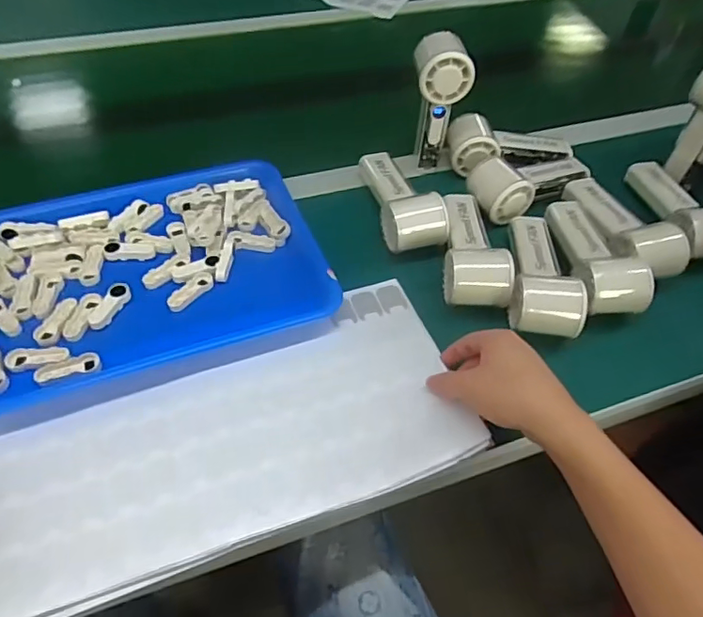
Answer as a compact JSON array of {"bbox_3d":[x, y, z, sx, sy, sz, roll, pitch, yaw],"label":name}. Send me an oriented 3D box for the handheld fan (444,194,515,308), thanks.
[{"bbox_3d":[0.124,-0.067,0.549,0.058,0.051,0.149,4,51,0],"label":"handheld fan"}]

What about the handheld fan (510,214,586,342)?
[{"bbox_3d":[0.187,-0.046,0.526,0.058,0.047,0.163,7,51,3],"label":"handheld fan"}]

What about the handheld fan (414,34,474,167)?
[{"bbox_3d":[0.094,-0.233,0.619,0.056,0.146,0.064,-3,51,-6],"label":"handheld fan"}]

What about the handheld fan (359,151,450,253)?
[{"bbox_3d":[0.052,-0.124,0.591,0.059,0.050,0.154,-13,53,-13],"label":"handheld fan"}]

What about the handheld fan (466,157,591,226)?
[{"bbox_3d":[0.213,-0.153,0.620,0.153,0.046,0.066,-21,55,-19],"label":"handheld fan"}]

